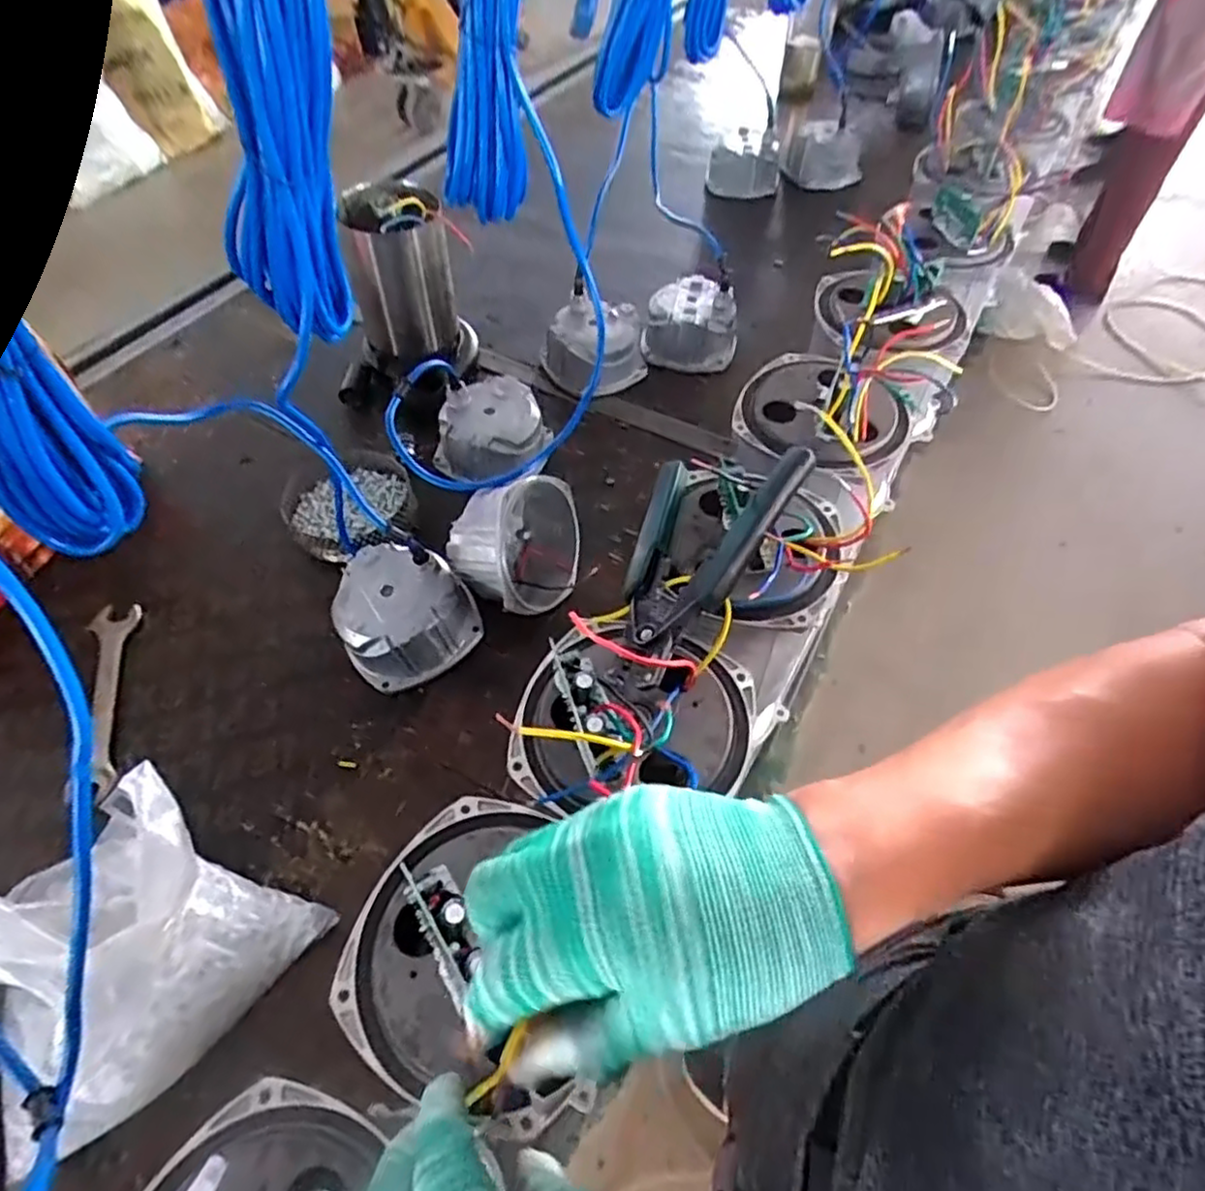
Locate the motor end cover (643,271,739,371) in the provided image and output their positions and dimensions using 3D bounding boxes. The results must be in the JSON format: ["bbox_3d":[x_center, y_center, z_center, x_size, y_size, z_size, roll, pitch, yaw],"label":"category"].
[{"bbox_3d":[0.119,-0.379,0.946,0.126,0.087,0.112,2,54,3],"label":"motor end cover"}]

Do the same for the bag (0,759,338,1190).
[{"bbox_3d":[-0.322,0.233,0.481,0.157,0.158,0.159,29,59,20],"label":"bag"}]

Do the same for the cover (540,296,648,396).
[{"bbox_3d":[-0.012,-0.331,0.930,0.132,0.074,0.132,-6,54,-3],"label":"cover"}]

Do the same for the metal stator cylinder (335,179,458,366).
[{"bbox_3d":[-0.254,-0.402,0.873,0.123,0.190,0.109,-14,55,-9],"label":"metal stator cylinder"}]

